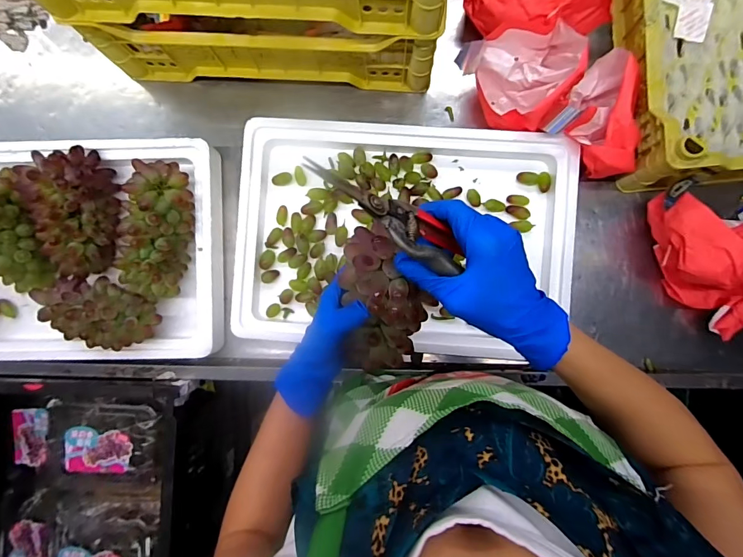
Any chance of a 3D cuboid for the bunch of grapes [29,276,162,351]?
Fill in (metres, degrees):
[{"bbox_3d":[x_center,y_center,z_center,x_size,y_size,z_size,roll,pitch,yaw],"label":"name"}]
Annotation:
[{"bbox_3d":[-0.359,0.046,0.514,0.147,0.057,0.093,2,89,1],"label":"bunch of grapes"}]

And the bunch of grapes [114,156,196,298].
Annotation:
[{"bbox_3d":[-0.285,-0.064,0.510,0.084,0.054,0.180,8,89,2],"label":"bunch of grapes"}]

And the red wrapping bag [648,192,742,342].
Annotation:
[{"bbox_3d":[0.431,-0.022,0.504,0.168,0.103,0.135,29,90,2],"label":"red wrapping bag"}]

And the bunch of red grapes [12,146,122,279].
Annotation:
[{"bbox_3d":[-0.395,-0.087,0.509,0.090,0.070,0.166,-6,89,1],"label":"bunch of red grapes"}]

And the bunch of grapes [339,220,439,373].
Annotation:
[{"bbox_3d":[0.010,0.021,0.355,0.073,0.050,0.145,-5,121,1],"label":"bunch of grapes"}]

